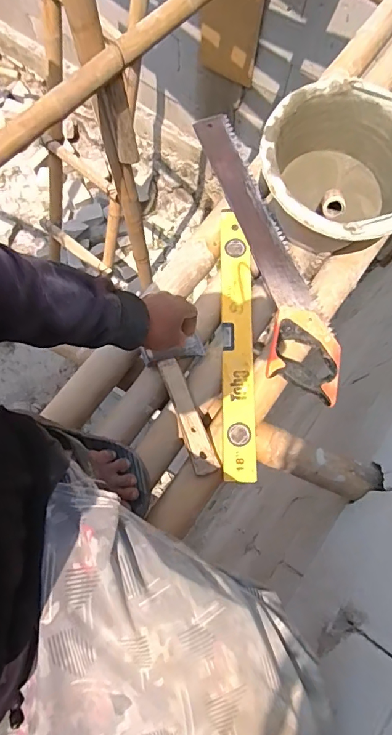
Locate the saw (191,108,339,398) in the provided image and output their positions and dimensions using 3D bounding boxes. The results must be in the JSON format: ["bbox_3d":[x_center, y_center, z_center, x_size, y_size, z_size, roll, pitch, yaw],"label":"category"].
[{"bbox_3d":[0.123,-0.206,0.771,0.115,0.030,0.549,-12,75,-5],"label":"saw"}]

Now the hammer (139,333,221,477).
[{"bbox_3d":[-0.011,0.063,0.711,0.093,0.027,0.209,-15,74,-6],"label":"hammer"}]

